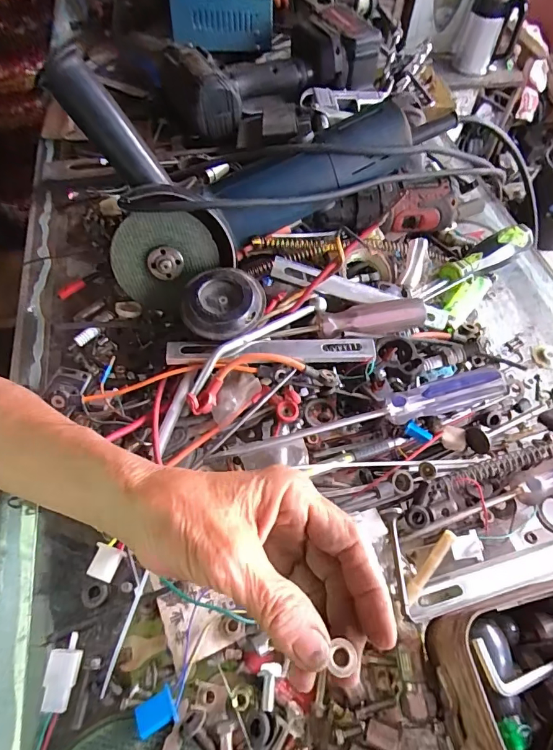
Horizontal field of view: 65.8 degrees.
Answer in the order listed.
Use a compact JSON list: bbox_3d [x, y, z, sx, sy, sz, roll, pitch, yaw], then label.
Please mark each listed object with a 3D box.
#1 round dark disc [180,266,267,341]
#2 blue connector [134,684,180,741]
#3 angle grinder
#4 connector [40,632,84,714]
[{"bbox_3d":[-0.044,-0.059,0.347,0.067,0.016,0.063,0,58,-1],"label":"round dark disc"},{"bbox_3d":[-0.069,0.193,0.244,0.022,0.006,0.018,-25,61,-15],"label":"blue connector"},{"bbox_3d":[-0.033,-0.184,0.374,0.263,0.125,0.145,-24,61,-15],"label":"angle grinder"},{"bbox_3d":[-0.127,0.177,0.255,0.017,0.012,0.039,4,58,2],"label":"connector"}]

